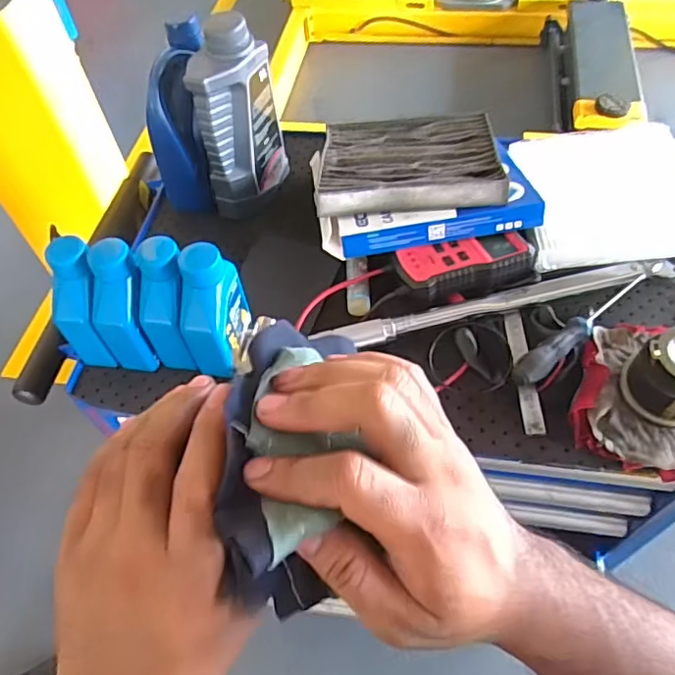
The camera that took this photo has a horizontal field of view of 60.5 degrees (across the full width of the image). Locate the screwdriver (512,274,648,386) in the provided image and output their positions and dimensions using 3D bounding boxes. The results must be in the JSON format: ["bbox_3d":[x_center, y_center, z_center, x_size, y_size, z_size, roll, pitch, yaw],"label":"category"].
[{"bbox_3d":[0.249,-0.013,0.582,0.206,0.025,0.026,-36,60,-18],"label":"screwdriver"}]

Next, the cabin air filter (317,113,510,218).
[{"bbox_3d":[0.086,-0.220,0.701,0.203,0.024,0.209,-2,41,5],"label":"cabin air filter"}]

